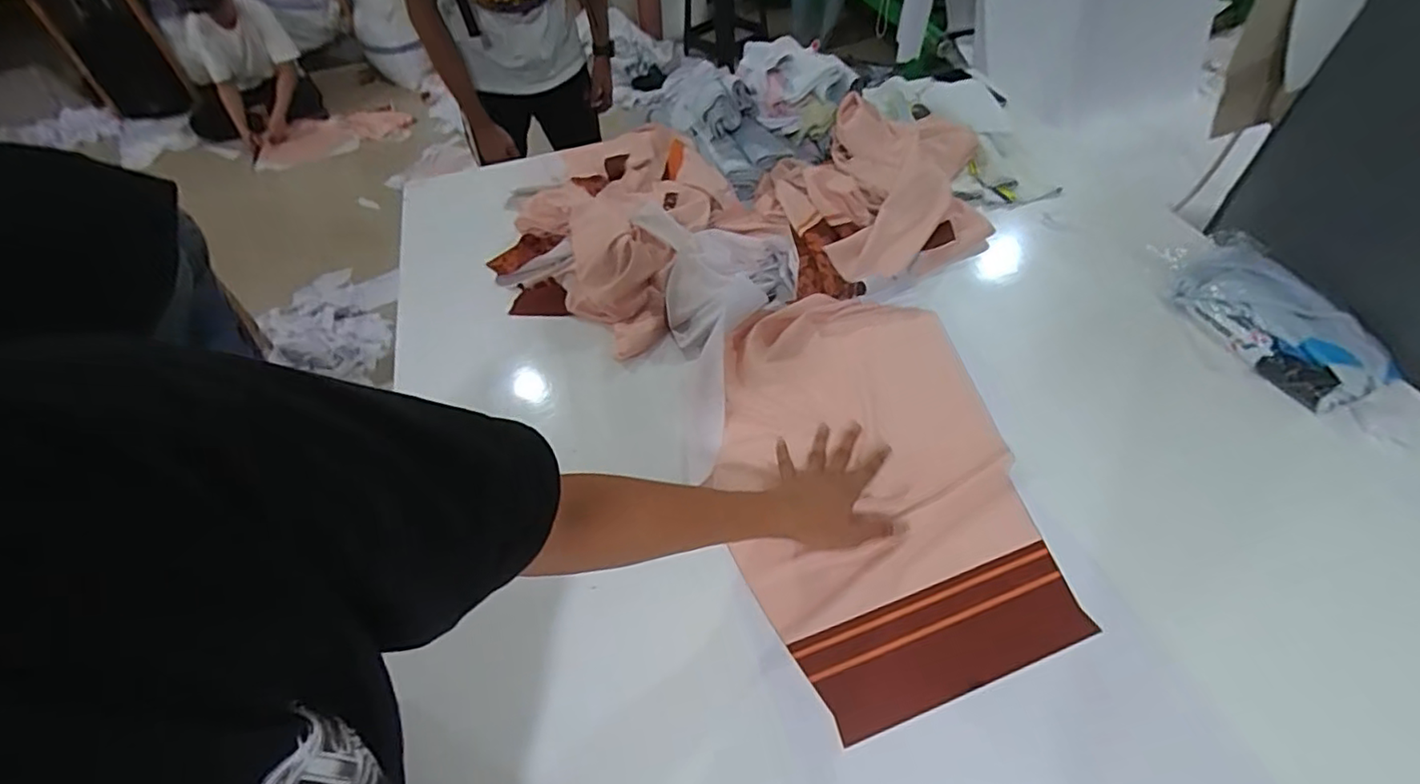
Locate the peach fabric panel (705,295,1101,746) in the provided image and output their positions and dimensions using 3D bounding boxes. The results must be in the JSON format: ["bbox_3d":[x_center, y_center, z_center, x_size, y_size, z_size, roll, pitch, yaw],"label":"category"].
[{"bbox_3d":[0.178,0.085,0.720,0.310,0.027,0.509,-11,52,-3],"label":"peach fabric panel"}]

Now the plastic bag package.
[{"bbox_3d":[0.734,-0.109,0.820,0.150,0.059,0.299,-14,50,-7],"label":"plastic bag package"}]

